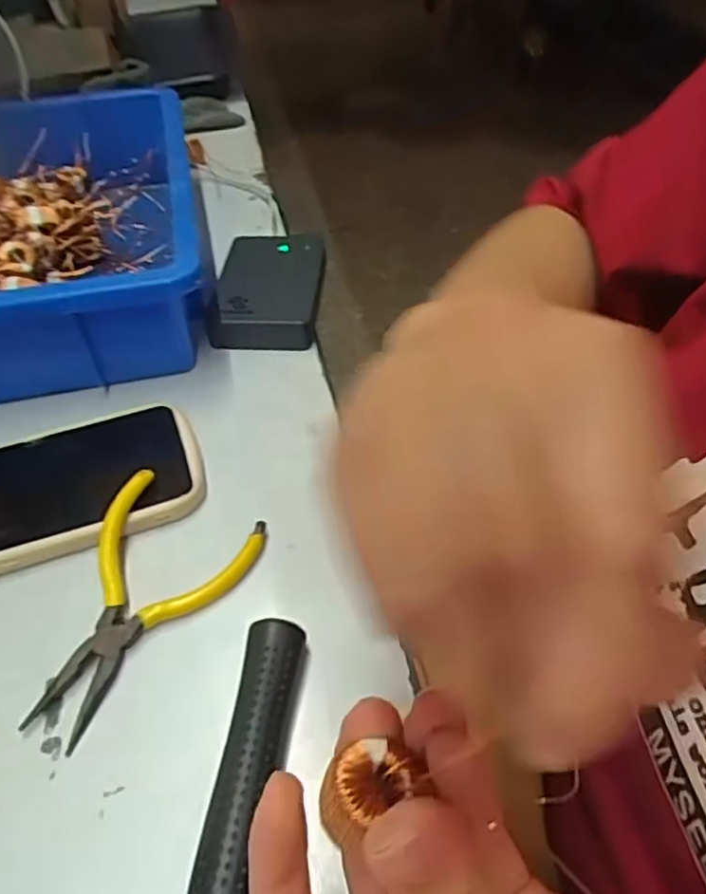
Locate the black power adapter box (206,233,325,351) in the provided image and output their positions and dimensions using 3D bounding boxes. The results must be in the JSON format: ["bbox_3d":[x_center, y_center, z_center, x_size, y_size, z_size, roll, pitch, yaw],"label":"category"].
[{"bbox_3d":[-0.057,-0.109,0.442,0.070,0.026,0.100,1,48,0],"label":"black power adapter box"}]

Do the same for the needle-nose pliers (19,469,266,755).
[{"bbox_3d":[-0.098,0.067,0.289,0.071,0.020,0.117,21,51,17],"label":"needle-nose pliers"}]

